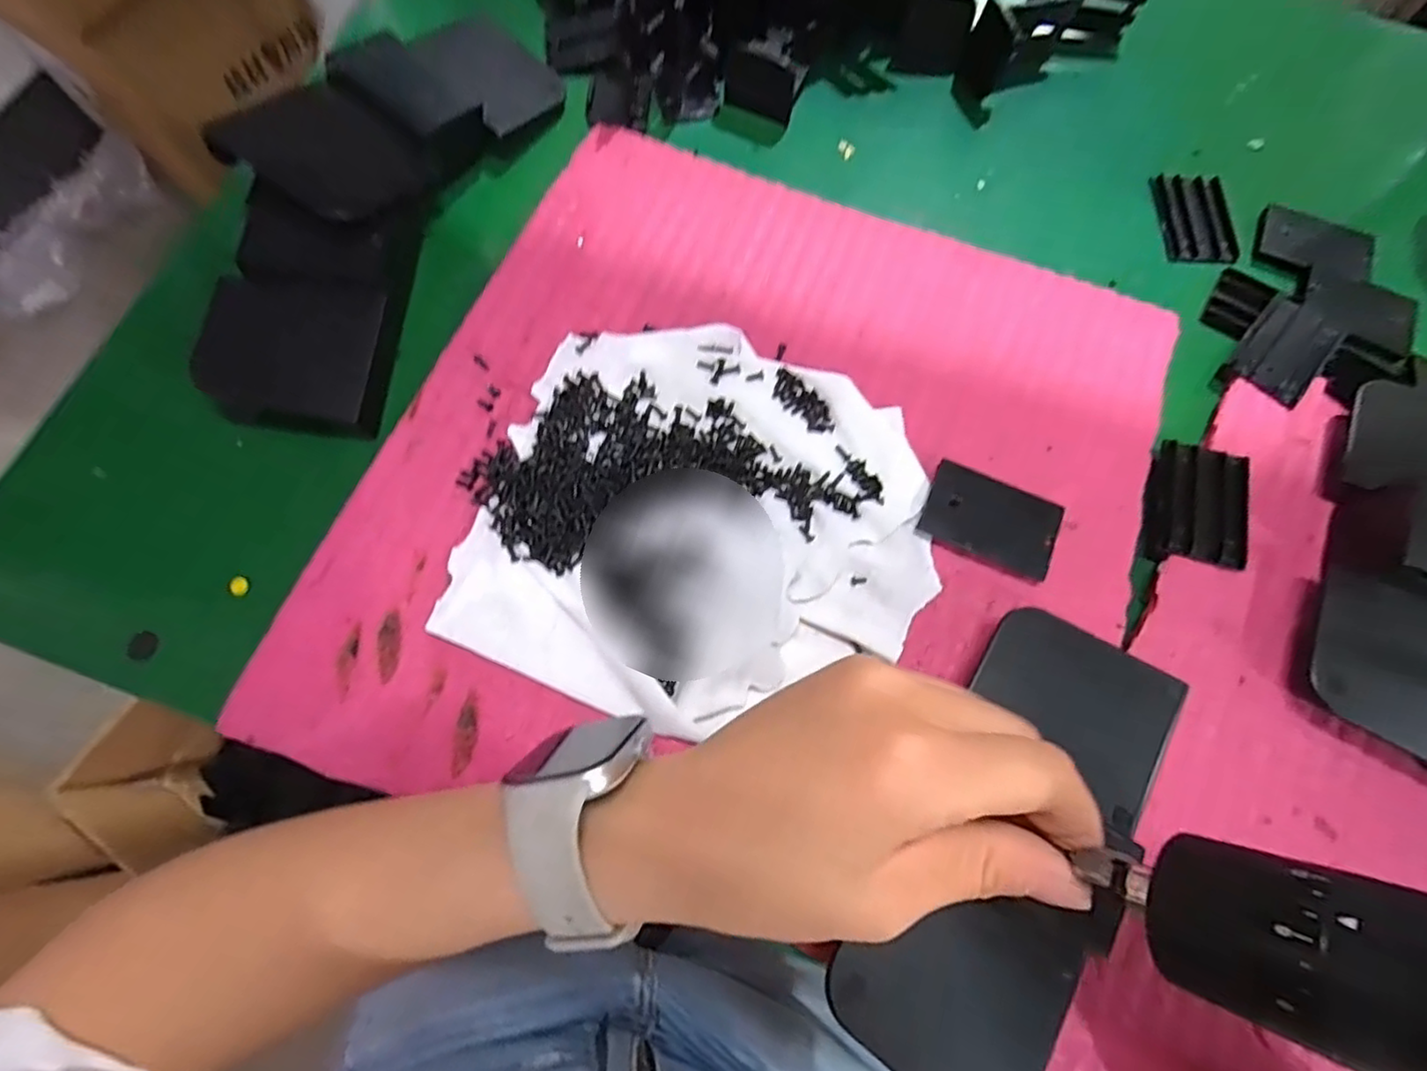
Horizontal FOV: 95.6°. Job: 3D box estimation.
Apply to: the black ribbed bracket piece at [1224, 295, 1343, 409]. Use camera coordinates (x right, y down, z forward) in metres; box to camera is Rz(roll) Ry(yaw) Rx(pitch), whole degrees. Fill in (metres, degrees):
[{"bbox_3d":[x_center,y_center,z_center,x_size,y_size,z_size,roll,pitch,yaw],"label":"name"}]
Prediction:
[{"bbox_3d":[0.275,-0.089,0.310,0.034,0.004,0.059,41,74,11],"label":"black ribbed bracket piece"}]

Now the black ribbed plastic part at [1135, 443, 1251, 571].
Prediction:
[{"bbox_3d":[0.210,-0.014,0.281,0.041,0.006,0.053,15,71,3],"label":"black ribbed plastic part"}]

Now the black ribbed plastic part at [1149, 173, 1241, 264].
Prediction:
[{"bbox_3d":[0.256,-0.168,0.343,0.037,0.004,0.054,3,71,-1],"label":"black ribbed plastic part"}]

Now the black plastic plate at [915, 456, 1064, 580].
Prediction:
[{"bbox_3d":[0.118,-0.007,0.276,0.055,0.004,0.036,23,71,5],"label":"black plastic plate"}]

